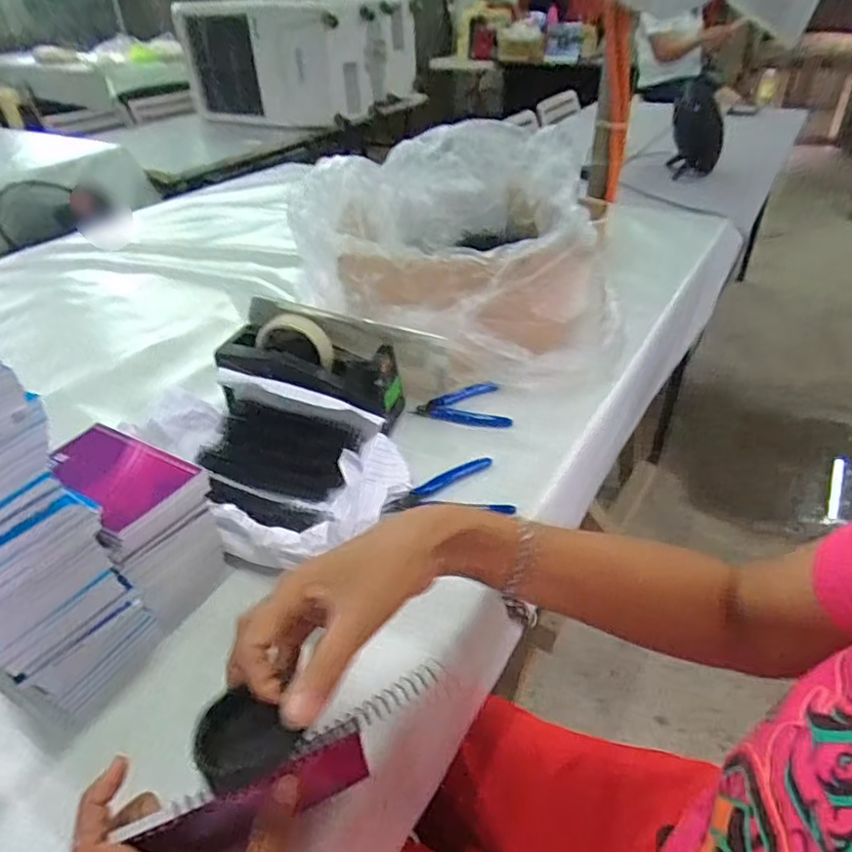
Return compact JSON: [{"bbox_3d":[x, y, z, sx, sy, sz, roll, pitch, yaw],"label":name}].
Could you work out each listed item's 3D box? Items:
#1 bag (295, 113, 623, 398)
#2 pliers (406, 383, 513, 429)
[{"bbox_3d":[0.030,-0.227,0.794,0.377,0.232,0.355,-7,37,-6],"label":"bag"},{"bbox_3d":[0.048,-0.029,0.725,0.113,0.014,0.065,5,38,11],"label":"pliers"}]

